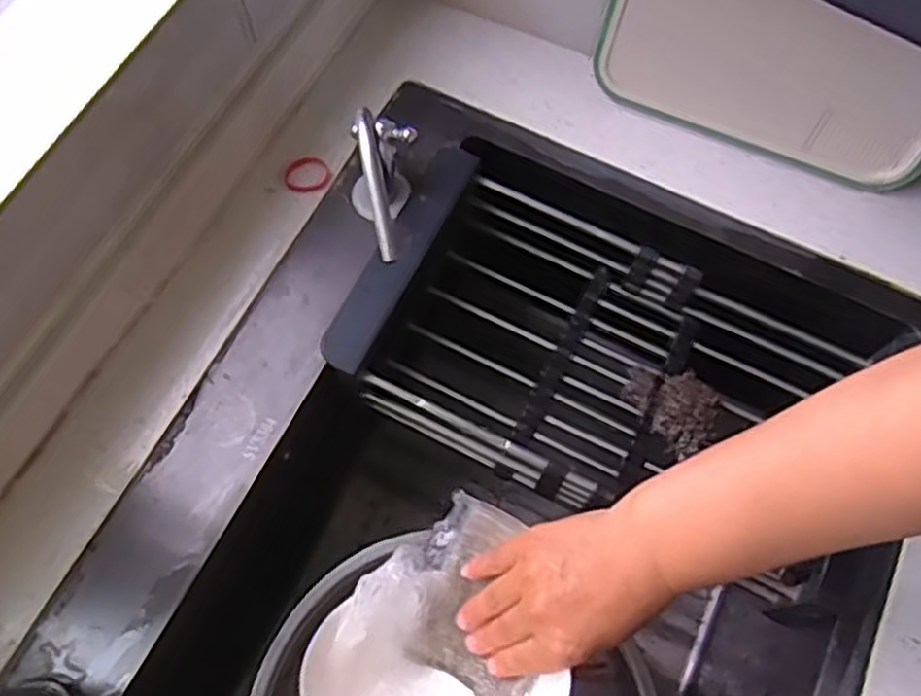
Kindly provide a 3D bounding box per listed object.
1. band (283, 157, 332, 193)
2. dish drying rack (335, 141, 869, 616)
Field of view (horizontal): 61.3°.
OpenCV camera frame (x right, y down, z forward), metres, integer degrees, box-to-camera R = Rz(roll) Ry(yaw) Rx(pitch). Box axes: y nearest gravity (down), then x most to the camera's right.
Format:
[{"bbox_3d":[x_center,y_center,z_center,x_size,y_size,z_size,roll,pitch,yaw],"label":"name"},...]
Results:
[{"bbox_3d":[-0.113,-0.128,0.575,0.030,0.004,0.034,32,71,10],"label":"band"},{"bbox_3d":[0.096,0.015,0.571,0.344,0.090,0.196,27,70,9],"label":"dish drying rack"}]

